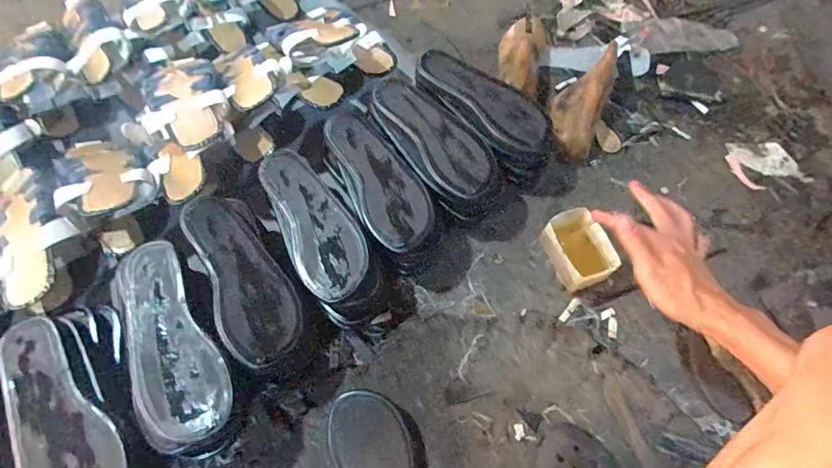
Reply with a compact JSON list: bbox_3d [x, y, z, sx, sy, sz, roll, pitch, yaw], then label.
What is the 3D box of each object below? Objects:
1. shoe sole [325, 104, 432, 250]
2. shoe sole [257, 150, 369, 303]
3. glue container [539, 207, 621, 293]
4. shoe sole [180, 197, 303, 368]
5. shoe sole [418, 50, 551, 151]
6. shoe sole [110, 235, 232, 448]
[{"bbox_3d":[-0.052,-0.084,0.616,0.090,0.017,0.240,-23,67,-9],"label":"shoe sole"},{"bbox_3d":[-0.133,-0.023,0.580,0.087,0.013,0.228,-25,67,-10],"label":"shoe sole"},{"bbox_3d":[0.228,0.023,0.634,0.075,0.062,0.104,-25,67,-10],"label":"glue container"},{"bbox_3d":[-0.210,0.045,0.546,0.089,0.013,0.230,-18,64,-28],"label":"shoe sole"},{"bbox_3d":[0.104,-0.205,0.661,0.088,0.015,0.222,-40,71,-16],"label":"shoe sole"},{"bbox_3d":[-0.271,0.112,0.500,0.095,0.022,0.226,-21,67,-9],"label":"shoe sole"}]

